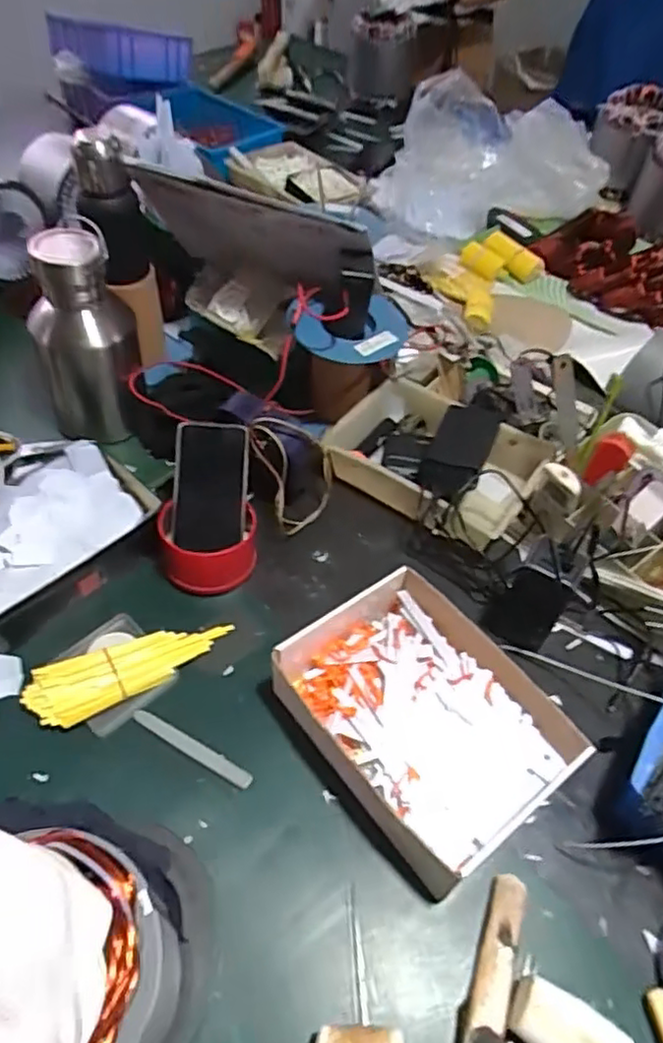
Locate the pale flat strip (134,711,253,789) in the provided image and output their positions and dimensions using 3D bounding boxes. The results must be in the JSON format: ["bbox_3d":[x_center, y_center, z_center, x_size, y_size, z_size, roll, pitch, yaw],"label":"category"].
[{"bbox_3d":[-0.130,0.211,0.613,0.128,0.006,0.014,26,54,16],"label":"pale flat strip"}]

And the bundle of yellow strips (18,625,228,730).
[{"bbox_3d":[-0.196,0.140,0.643,0.194,0.018,0.057,-23,56,-21],"label":"bundle of yellow strips"}]

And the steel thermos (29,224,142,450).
[{"bbox_3d":[-0.294,-0.204,0.791,0.117,0.253,0.095,-15,53,-14],"label":"steel thermos"}]

